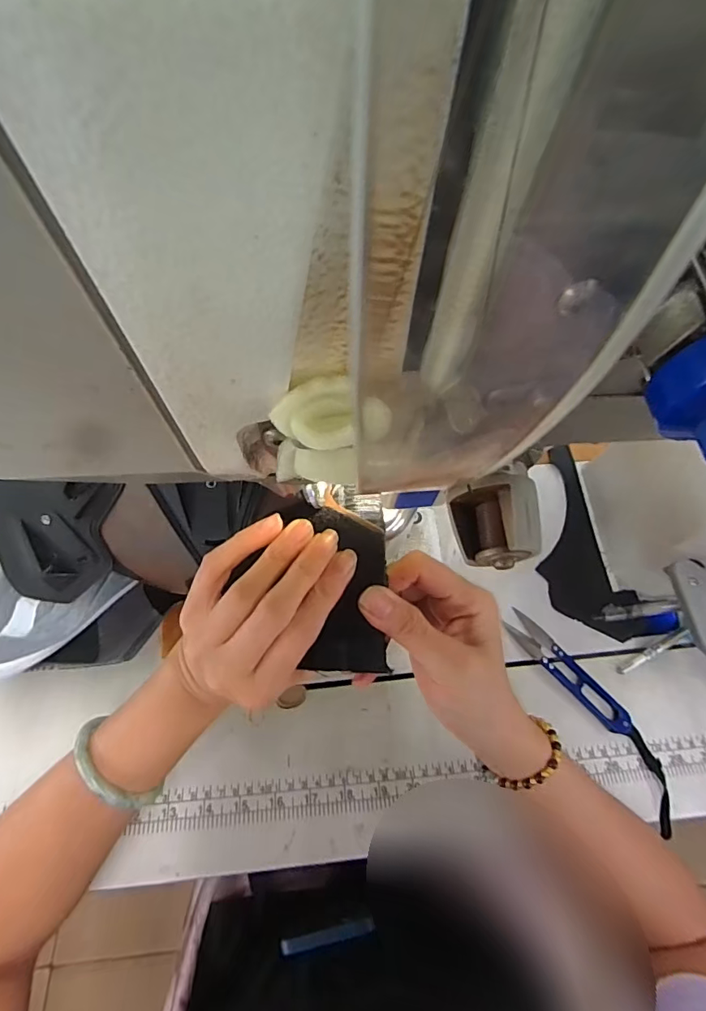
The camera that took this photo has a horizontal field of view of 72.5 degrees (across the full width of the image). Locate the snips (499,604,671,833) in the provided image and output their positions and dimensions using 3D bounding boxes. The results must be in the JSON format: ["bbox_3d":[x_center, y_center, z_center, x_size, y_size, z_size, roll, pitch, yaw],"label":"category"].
[{"bbox_3d":[0.196,0.164,0.391,0.036,0.008,0.178,-29,65,-17],"label":"snips"}]

